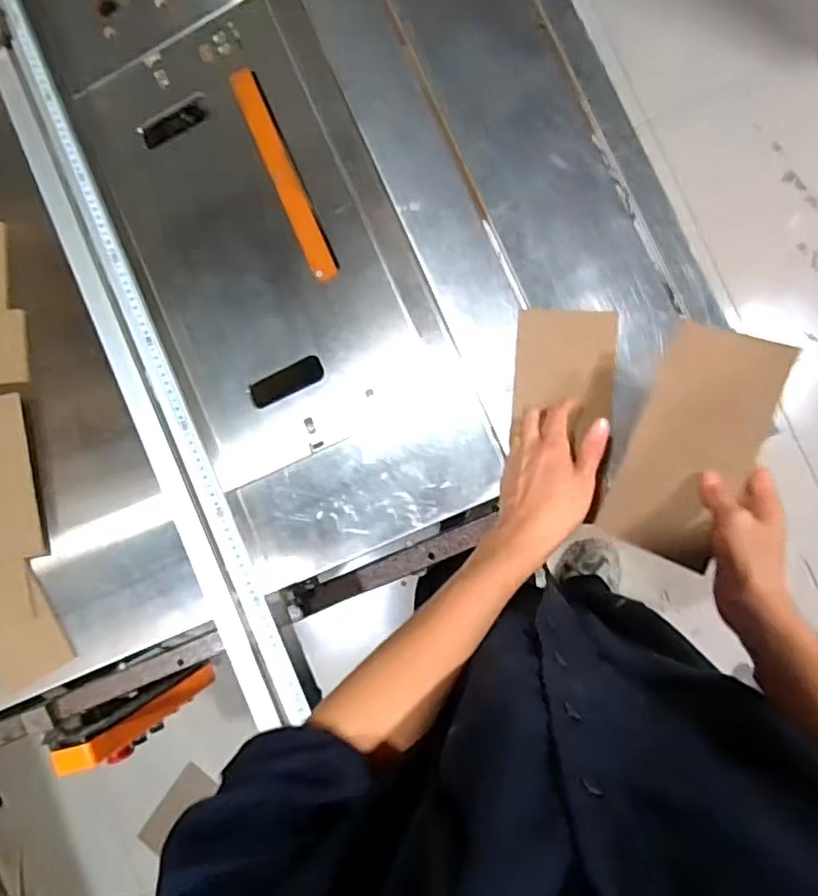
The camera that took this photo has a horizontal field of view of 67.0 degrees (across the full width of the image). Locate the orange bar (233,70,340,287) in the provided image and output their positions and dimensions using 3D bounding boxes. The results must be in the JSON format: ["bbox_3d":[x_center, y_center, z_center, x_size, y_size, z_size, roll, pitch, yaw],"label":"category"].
[{"bbox_3d":[-0.141,-0.308,0.695,0.029,0.006,0.260,-24,86,8],"label":"orange bar"}]

